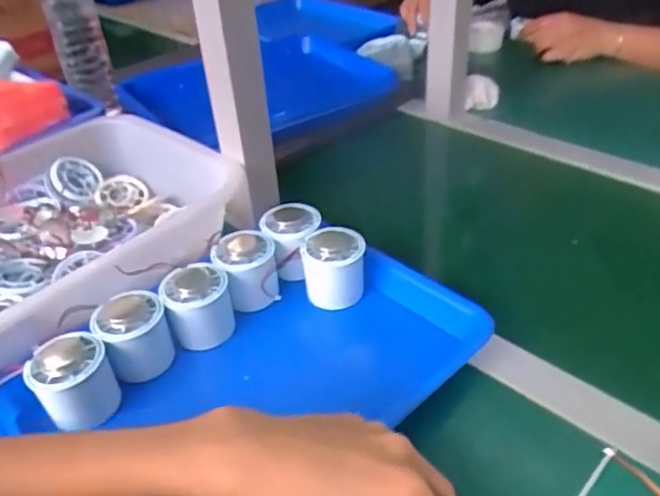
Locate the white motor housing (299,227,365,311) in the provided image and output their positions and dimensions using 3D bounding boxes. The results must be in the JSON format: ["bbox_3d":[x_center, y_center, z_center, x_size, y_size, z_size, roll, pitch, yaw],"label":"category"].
[{"bbox_3d":[0.004,0.018,0.531,0.056,0.058,0.048,-8,37,-3],"label":"white motor housing"}]

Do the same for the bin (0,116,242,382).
[{"bbox_3d":[-0.276,-0.014,0.554,0.272,0.073,0.363,28,48,35],"label":"bin"}]

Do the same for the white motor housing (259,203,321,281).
[{"bbox_3d":[-0.034,-0.004,0.559,0.051,0.061,0.053,-3,37,2],"label":"white motor housing"}]

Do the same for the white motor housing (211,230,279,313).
[{"bbox_3d":[-0.075,0.019,0.531,0.054,0.056,0.057,-11,38,-8],"label":"white motor housing"}]

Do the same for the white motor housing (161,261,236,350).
[{"bbox_3d":[-0.112,0.049,0.501,0.055,0.056,0.050,-17,39,-16],"label":"white motor housing"}]

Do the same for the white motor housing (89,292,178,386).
[{"bbox_3d":[-0.158,0.072,0.480,0.051,0.056,0.049,-23,41,-22],"label":"white motor housing"}]

